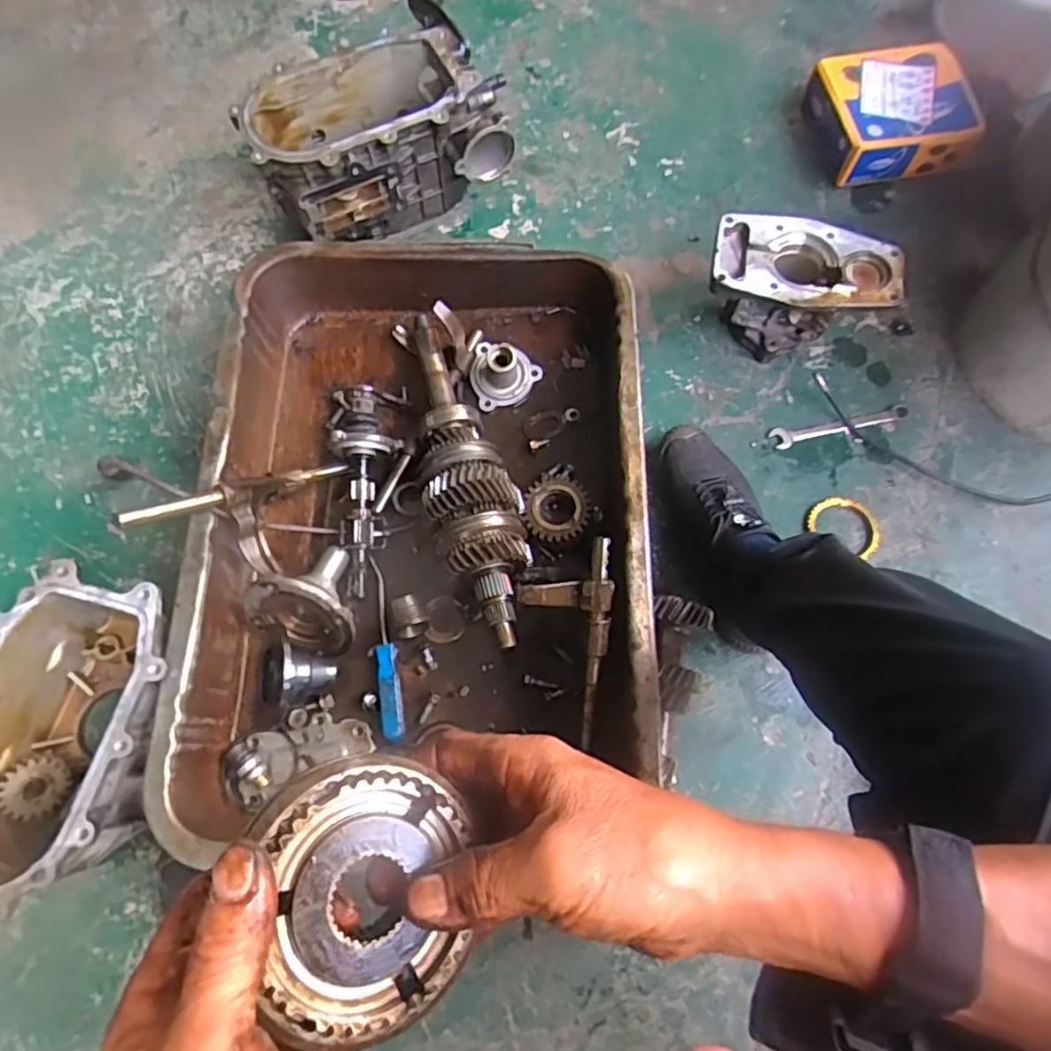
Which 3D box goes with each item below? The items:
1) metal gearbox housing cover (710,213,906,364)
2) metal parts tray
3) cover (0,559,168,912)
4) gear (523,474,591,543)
[{"bbox_3d":[0.310,-0.275,0.780,0.199,0.144,0.106,16,72,3],"label":"metal gearbox housing cover"},{"bbox_3d":[-0.101,-0.007,0.708,0.449,0.127,0.617,1,72,-1],"label":"metal parts tray"},{"bbox_3d":[-0.417,0.189,0.619,0.161,0.118,0.270,18,73,4],"label":"cover"},{"bbox_3d":[0.034,-0.021,0.740,0.071,0.025,0.080,-4,72,-3],"label":"gear"}]

